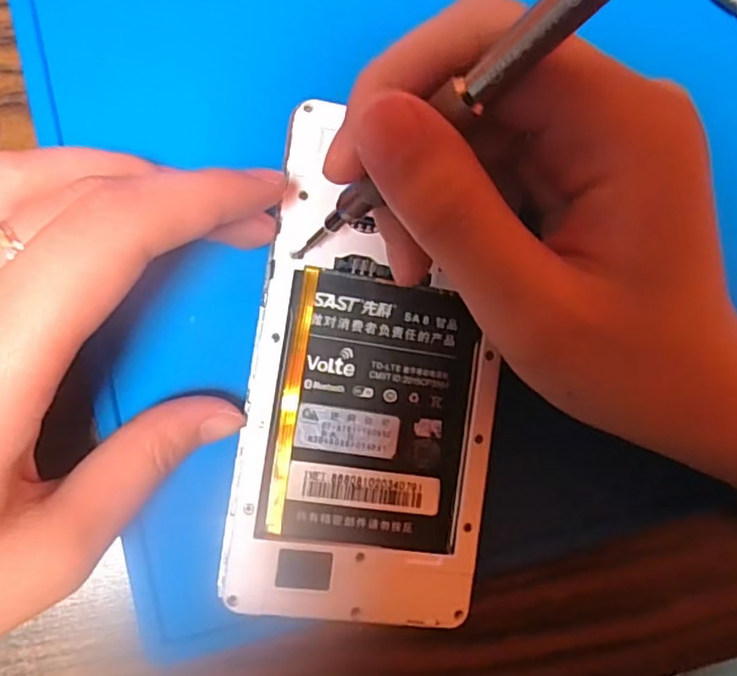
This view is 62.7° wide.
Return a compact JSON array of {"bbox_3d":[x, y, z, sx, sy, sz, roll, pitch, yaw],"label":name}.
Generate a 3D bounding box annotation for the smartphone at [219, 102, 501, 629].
[{"bbox_3d":[0.003,0.011,0.169,0.068,0.007,0.131,10,88,-9],"label":"smartphone"}]

